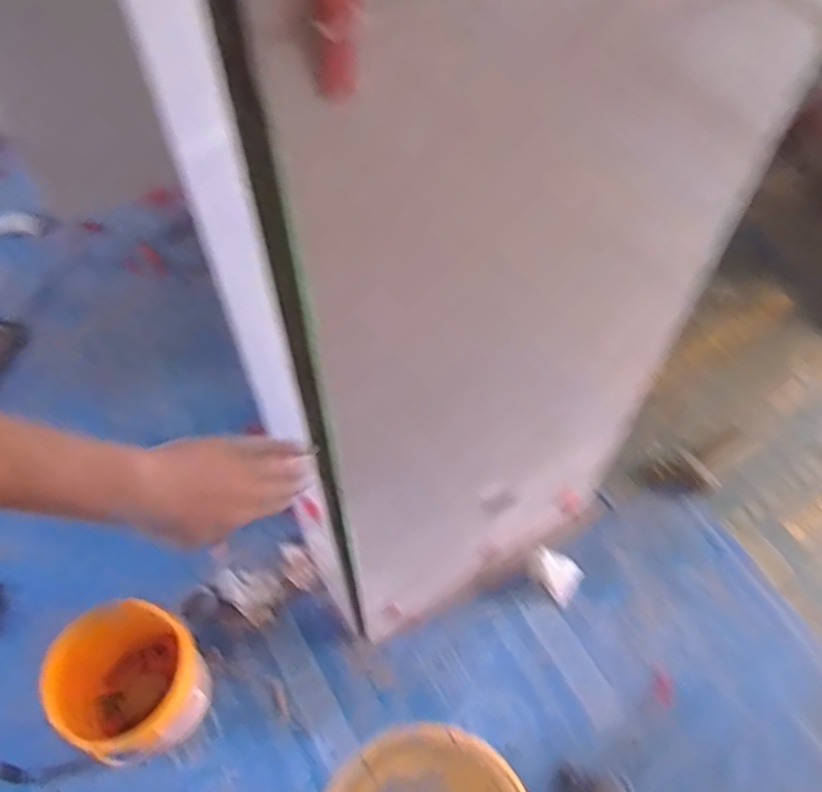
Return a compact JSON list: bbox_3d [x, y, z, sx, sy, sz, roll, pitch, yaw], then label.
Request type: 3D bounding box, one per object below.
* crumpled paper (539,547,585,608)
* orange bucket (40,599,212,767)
[{"bbox_3d":[0.318,0.379,1.493,0.075,0.030,0.122,-27,61,-16],"label":"crumpled paper"},{"bbox_3d":[-0.482,0.515,1.235,0.223,0.271,0.201,-35,63,-21],"label":"orange bucket"}]

